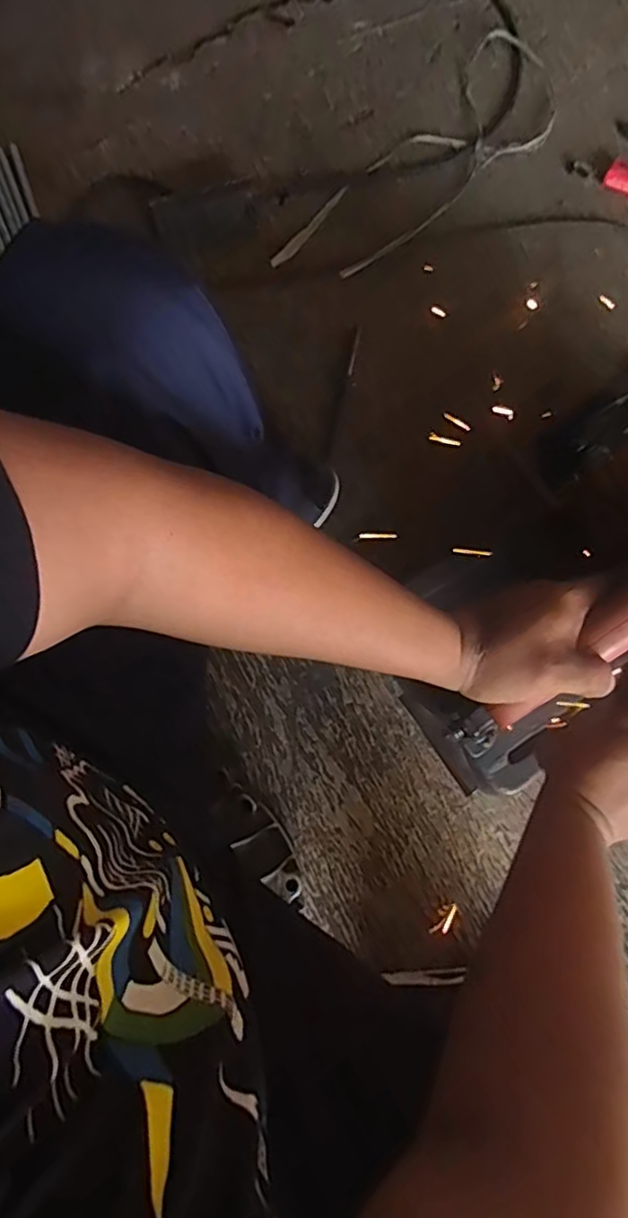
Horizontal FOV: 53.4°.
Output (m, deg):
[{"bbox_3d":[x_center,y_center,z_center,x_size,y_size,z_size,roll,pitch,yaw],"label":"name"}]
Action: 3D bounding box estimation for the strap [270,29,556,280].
[{"bbox_3d":[0.166,-0.607,0.861,0.158,0.014,0.503,41,82,6],"label":"strap"}]

